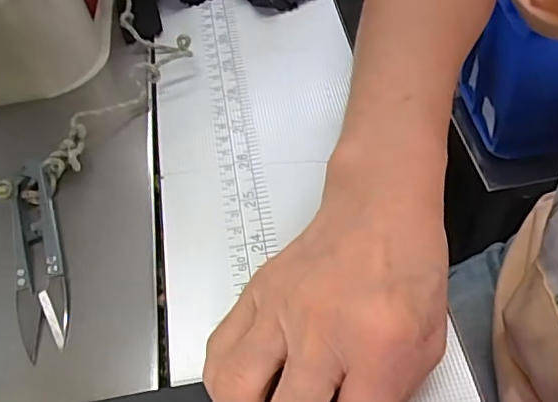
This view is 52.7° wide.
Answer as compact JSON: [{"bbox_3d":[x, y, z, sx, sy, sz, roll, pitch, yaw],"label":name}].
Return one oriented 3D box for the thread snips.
[{"bbox_3d":[-0.115,0.024,0.265,0.023,0.014,0.096,-18,54,-8],"label":"thread snips"}]

